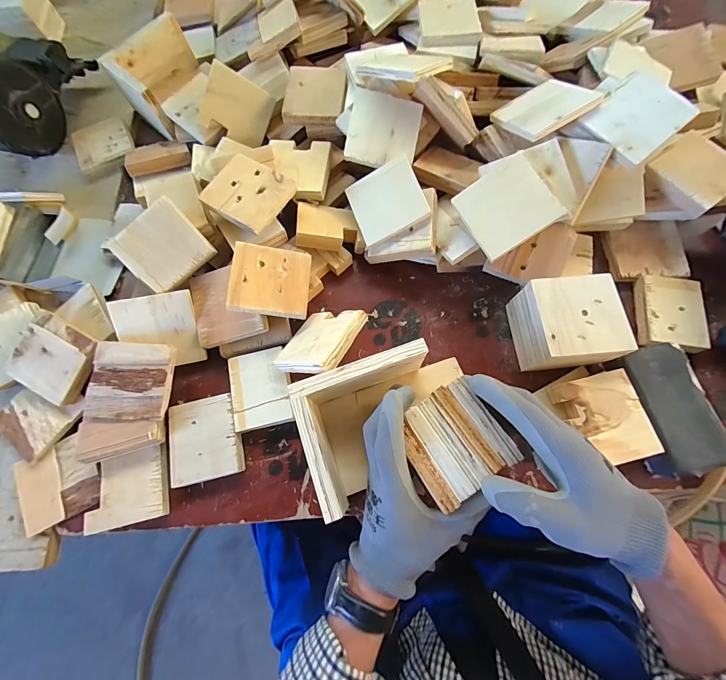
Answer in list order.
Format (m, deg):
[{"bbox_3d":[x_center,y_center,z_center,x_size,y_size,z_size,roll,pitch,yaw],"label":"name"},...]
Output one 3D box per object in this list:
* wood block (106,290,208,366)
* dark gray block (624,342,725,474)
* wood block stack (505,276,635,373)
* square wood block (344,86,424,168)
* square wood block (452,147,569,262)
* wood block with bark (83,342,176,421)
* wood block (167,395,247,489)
[{"bbox_3d":[-0.248,-0.010,0.405,0.089,0.009,0.089,-13,101,-15],"label":"wood block"},{"bbox_3d":[0.341,0.074,0.374,0.075,0.032,0.132,-10,71,-3],"label":"dark gray block"},{"bbox_3d":[0.231,-0.013,0.387,0.099,0.071,0.099,-5,71,-1],"label":"wood block stack"},{"bbox_3d":[0.027,-0.273,0.431,0.090,0.009,0.091,9,93,-1],"label":"square wood block"},{"bbox_3d":[0.165,-0.154,0.381,0.092,0.013,0.091,-34,77,14],"label":"square wood block"},{"bbox_3d":[-0.270,0.048,0.384,0.093,0.010,0.087,3,82,2],"label":"wood block with bark"},{"bbox_3d":[-0.184,0.115,0.390,0.077,0.019,0.092,-14,72,-4],"label":"wood block"}]

